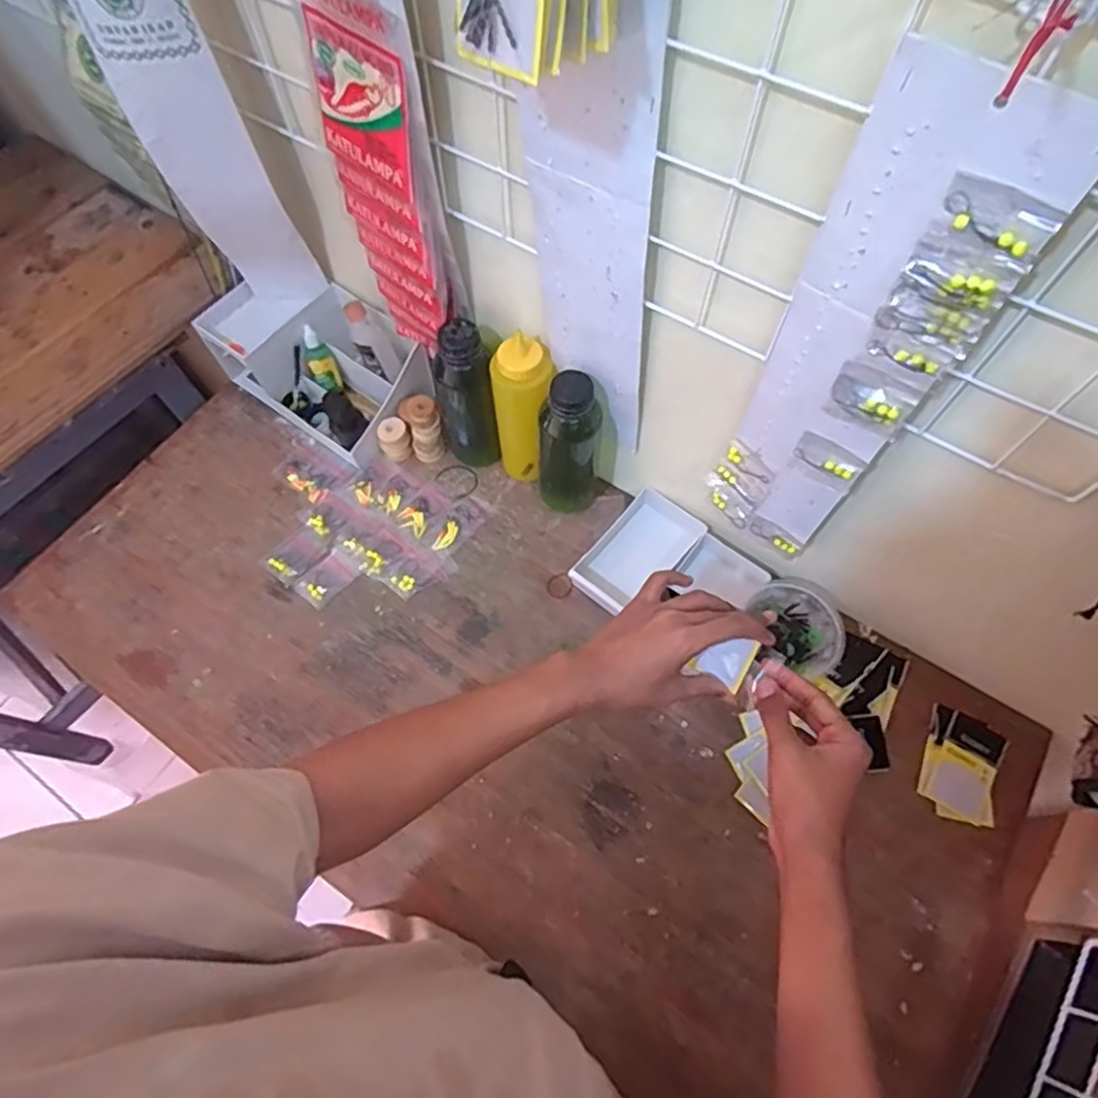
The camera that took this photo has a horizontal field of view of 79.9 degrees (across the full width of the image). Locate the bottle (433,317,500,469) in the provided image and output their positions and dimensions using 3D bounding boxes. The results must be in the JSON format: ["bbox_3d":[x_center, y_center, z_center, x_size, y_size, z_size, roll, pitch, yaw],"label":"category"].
[{"bbox_3d":[-0.084,-0.151,0.692,0.053,0.186,0.058,0,68,1],"label":"bottle"}]

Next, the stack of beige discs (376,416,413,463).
[{"bbox_3d":[-0.179,-0.127,0.758,0.036,0.041,0.031,-29,70,-10],"label":"stack of beige discs"}]

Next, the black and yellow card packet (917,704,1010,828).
[{"bbox_3d":[0.391,0.205,0.620,0.066,0.008,0.098,25,70,11],"label":"black and yellow card packet"}]

